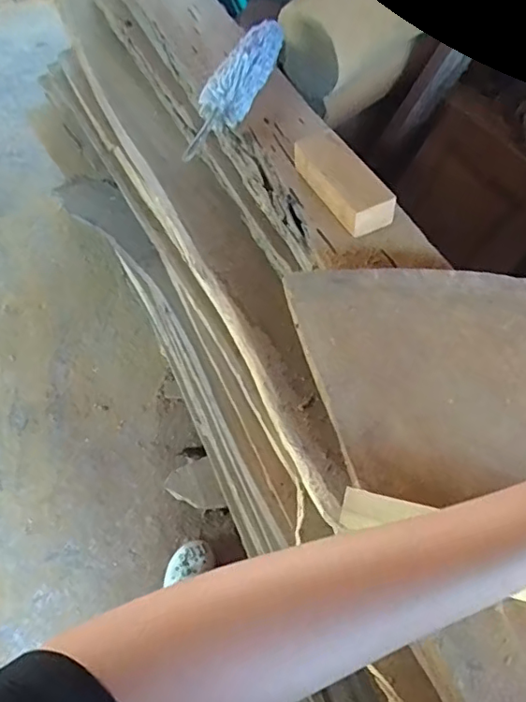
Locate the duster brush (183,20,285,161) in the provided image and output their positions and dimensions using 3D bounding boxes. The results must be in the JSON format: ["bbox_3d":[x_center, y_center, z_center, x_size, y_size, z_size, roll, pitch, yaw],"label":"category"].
[{"bbox_3d":[-0.038,-0.401,0.825,0.064,0.065,0.297,18,61,14],"label":"duster brush"}]

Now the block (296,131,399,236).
[{"bbox_3d":[0.096,-0.214,0.691,0.060,0.047,0.164,-25,60,-12],"label":"block"}]

